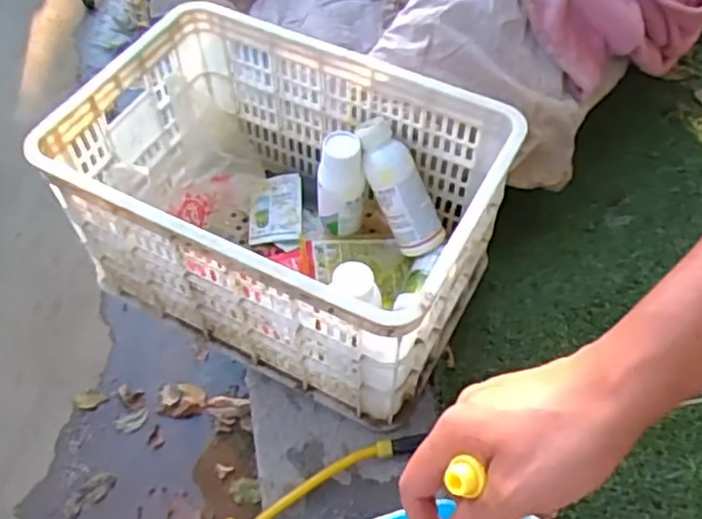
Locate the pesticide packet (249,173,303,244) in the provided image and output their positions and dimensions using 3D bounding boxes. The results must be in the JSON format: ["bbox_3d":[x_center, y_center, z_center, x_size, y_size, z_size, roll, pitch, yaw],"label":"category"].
[{"bbox_3d":[-0.120,-0.082,1.098,0.082,0.017,0.134,-2,54,-3],"label":"pesticide packet"}]

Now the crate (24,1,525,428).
[{"bbox_3d":[-0.088,-0.073,0.943,0.517,0.285,0.356,24,57,15],"label":"crate"}]

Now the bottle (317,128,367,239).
[{"bbox_3d":[-0.016,-0.106,0.997,0.066,0.167,0.058,-3,54,-4],"label":"bottle"}]

